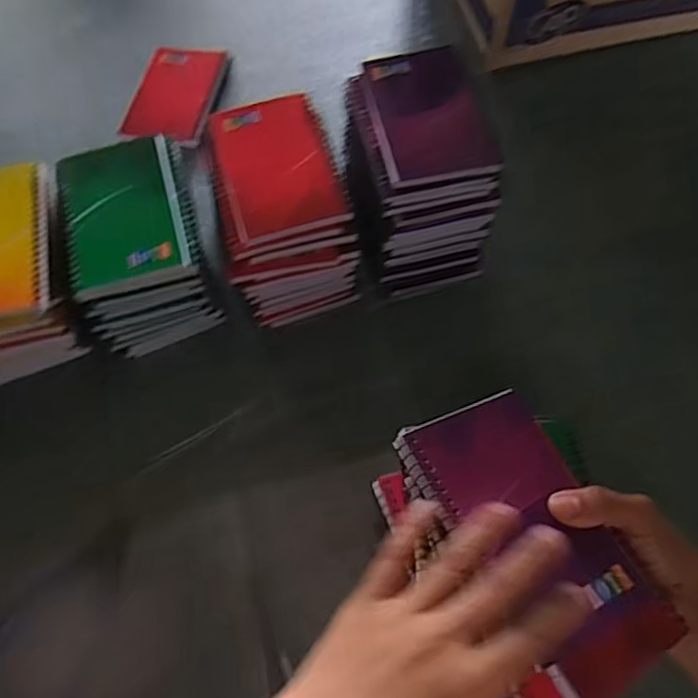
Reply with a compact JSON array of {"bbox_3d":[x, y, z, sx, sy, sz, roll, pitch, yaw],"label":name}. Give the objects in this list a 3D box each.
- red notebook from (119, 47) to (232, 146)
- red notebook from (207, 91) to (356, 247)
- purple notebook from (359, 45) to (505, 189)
[{"bbox_3d":[-0.176,-0.263,0.630,0.084,0.007,0.133,10,65,6],"label":"red notebook"},{"bbox_3d":[-0.053,-0.140,0.466,0.085,0.010,0.127,-16,65,-6],"label":"red notebook"},{"bbox_3d":[0.059,-0.183,0.471,0.082,0.006,0.134,-9,65,-3],"label":"purple notebook"}]

